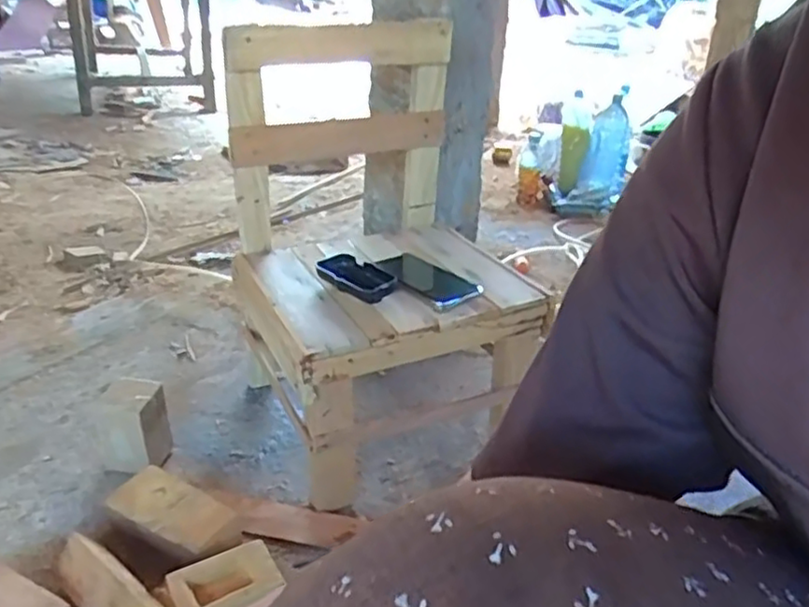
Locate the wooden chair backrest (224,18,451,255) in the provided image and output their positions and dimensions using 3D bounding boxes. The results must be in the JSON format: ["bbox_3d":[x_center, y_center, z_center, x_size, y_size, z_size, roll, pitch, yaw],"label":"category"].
[{"bbox_3d":[-0.077,-0.221,0.933,0.314,0.287,0.056,-14,31,-32],"label":"wooden chair backrest"}]

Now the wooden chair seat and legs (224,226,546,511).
[{"bbox_3d":[-0.036,0.067,0.933,0.329,0.256,0.287,-10,30,-24],"label":"wooden chair seat and legs"}]

